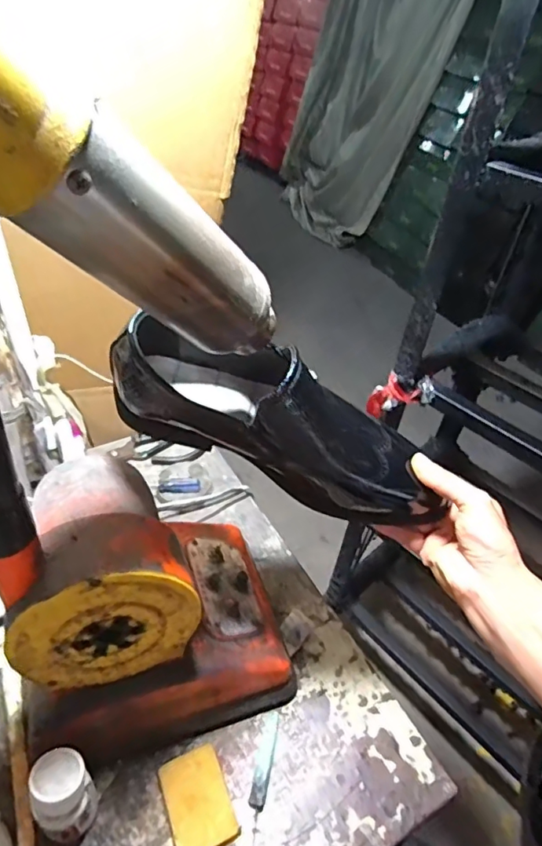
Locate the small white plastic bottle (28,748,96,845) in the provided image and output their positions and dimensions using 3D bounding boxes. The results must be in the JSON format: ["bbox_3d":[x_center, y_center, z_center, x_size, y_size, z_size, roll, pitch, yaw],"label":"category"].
[{"bbox_3d":[-0.157,0.282,0.392,0.039,0.078,0.038,-19,47,-27],"label":"small white plastic bottle"}]

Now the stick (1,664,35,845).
[{"bbox_3d":[-0.216,0.281,0.442,0.016,0.014,0.153,-13,45,-22],"label":"stick"}]

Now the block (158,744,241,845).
[{"bbox_3d":[-0.060,0.312,0.428,0.051,0.005,0.071,-13,45,-22],"label":"block"}]

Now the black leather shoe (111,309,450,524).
[{"bbox_3d":[0.015,0.000,0.398,0.257,0.098,0.082,22,40,-8],"label":"black leather shoe"}]

